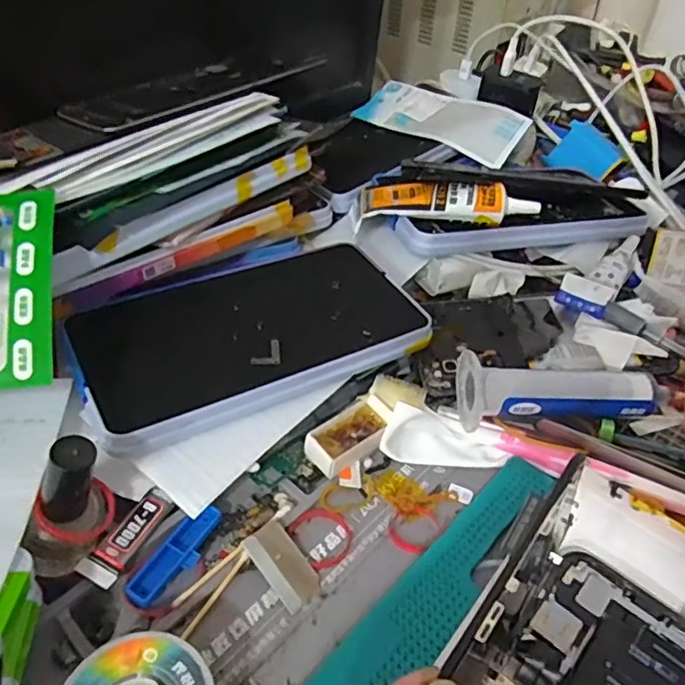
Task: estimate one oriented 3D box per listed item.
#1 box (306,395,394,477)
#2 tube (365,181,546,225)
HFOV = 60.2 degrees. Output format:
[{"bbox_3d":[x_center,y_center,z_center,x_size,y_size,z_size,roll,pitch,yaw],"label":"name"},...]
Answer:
[{"bbox_3d":[0.004,0.050,0.313,0.049,0.020,0.022,-31,52,-32],"label":"box"},{"bbox_3d":[0.071,-0.090,0.396,0.117,0.029,0.036,9,42,6],"label":"tube"}]

